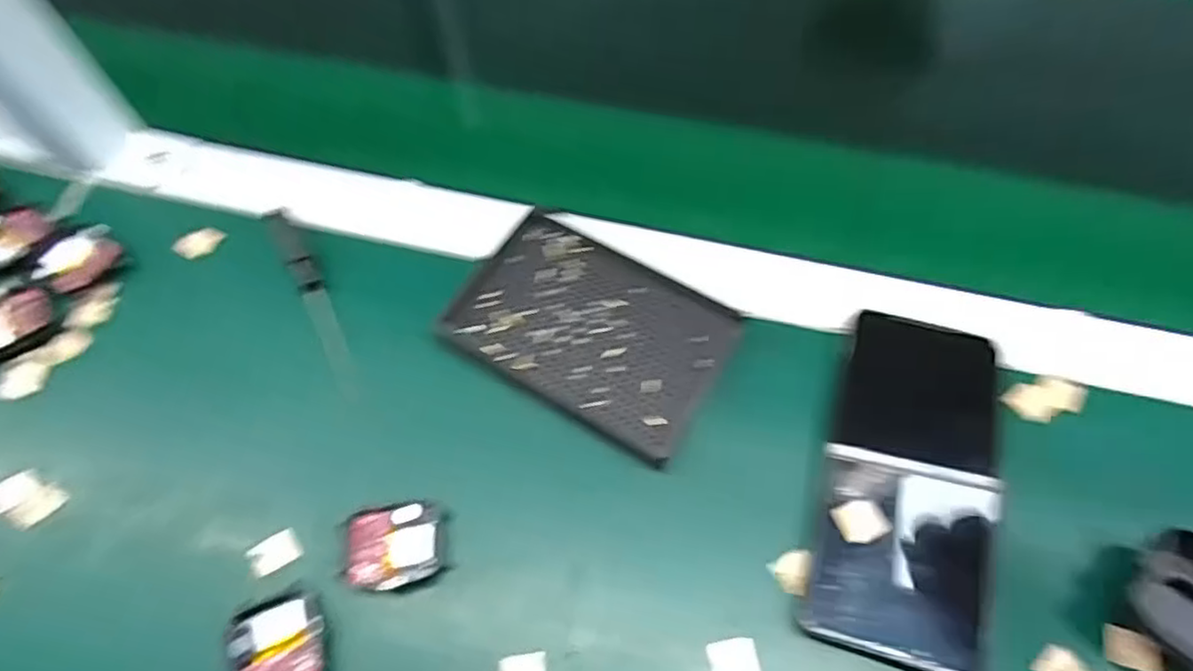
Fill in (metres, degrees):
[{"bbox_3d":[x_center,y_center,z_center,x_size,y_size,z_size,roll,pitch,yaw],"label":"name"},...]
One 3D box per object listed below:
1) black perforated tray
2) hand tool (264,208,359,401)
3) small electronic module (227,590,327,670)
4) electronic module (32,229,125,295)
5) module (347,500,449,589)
[{"bbox_3d":[-0.002,-0.002,0.359,0.134,0.020,0.088,31,68,16],"label":"black perforated tray"},{"bbox_3d":[-0.155,-0.022,0.380,0.016,0.013,0.130,-28,66,-11],"label":"hand tool"},{"bbox_3d":[-0.137,0.135,0.297,0.039,0.009,0.042,-22,65,-9],"label":"small electronic module"},{"bbox_3d":[-0.297,-0.044,0.392,0.043,0.007,0.034,-39,68,-16],"label":"electronic module"},{"bbox_3d":[-0.093,0.098,0.316,0.042,0.012,0.036,-9,63,-3],"label":"module"}]

